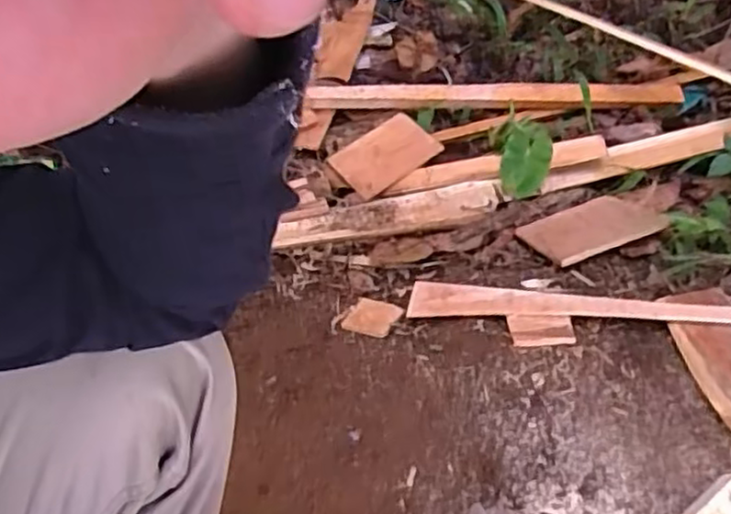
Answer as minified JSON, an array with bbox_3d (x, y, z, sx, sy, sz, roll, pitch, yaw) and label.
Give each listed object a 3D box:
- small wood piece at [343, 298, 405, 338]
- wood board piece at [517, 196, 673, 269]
[{"bbox_3d":[0.009,0.072,0.861,0.064,0.005,0.056,11,44,28],"label":"small wood piece"},{"bbox_3d":[0.302,-0.041,0.942,0.189,0.011,0.106,-16,36,-17],"label":"wood board piece"}]

